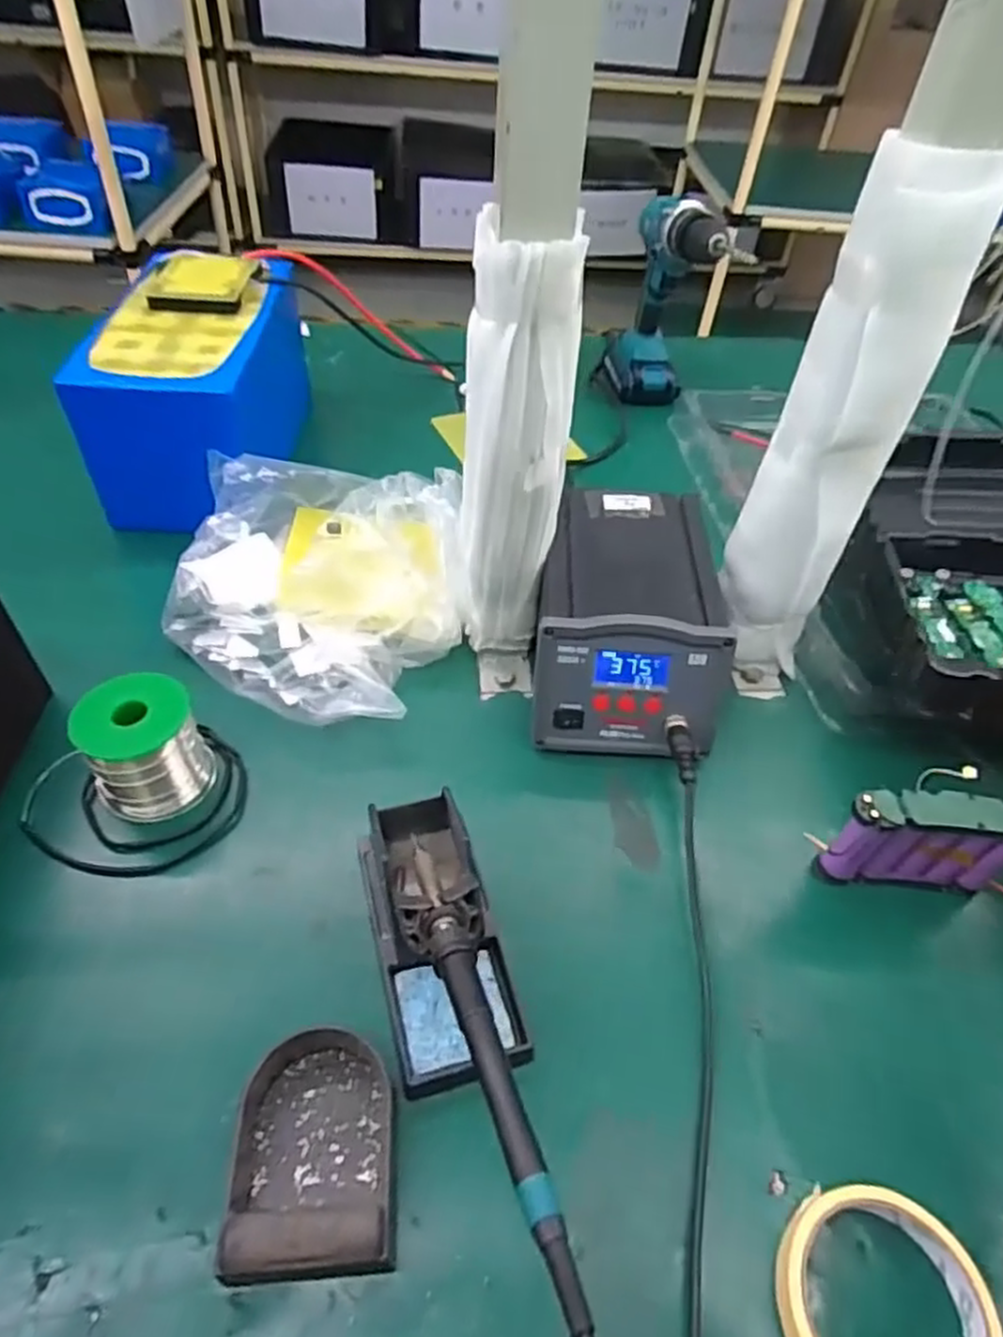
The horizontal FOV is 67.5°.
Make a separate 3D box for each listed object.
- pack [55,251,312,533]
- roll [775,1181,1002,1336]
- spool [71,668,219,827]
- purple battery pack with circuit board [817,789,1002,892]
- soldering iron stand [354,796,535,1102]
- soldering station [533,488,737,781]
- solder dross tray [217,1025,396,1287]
[{"bbox_3d":[-0.285,-0.270,0.723,0.143,0.156,0.261,2,48,-5],"label":"pack"},{"bbox_3d":[0.169,0.284,0.330,0.088,0.028,0.088,3,48,-4],"label":"roll"},{"bbox_3d":[-0.236,0.049,0.495,0.072,0.079,0.059,-26,56,-26],"label":"spool"},{"bbox_3d":[0.260,0.111,0.469,0.117,0.088,0.025,6,48,-2],"label":"purple battery pack with circuit board"},{"bbox_3d":[-0.036,0.145,0.419,0.067,0.077,0.149,-10,50,-15],"label":"soldering iron stand"},{"bbox_3d":[0.096,-0.036,0.565,0.138,0.098,0.203,11,48,3],"label":"soldering station"},{"bbox_3d":[-0.089,0.230,0.361,0.073,0.040,0.100,-1,48,-8],"label":"solder dross tray"}]

